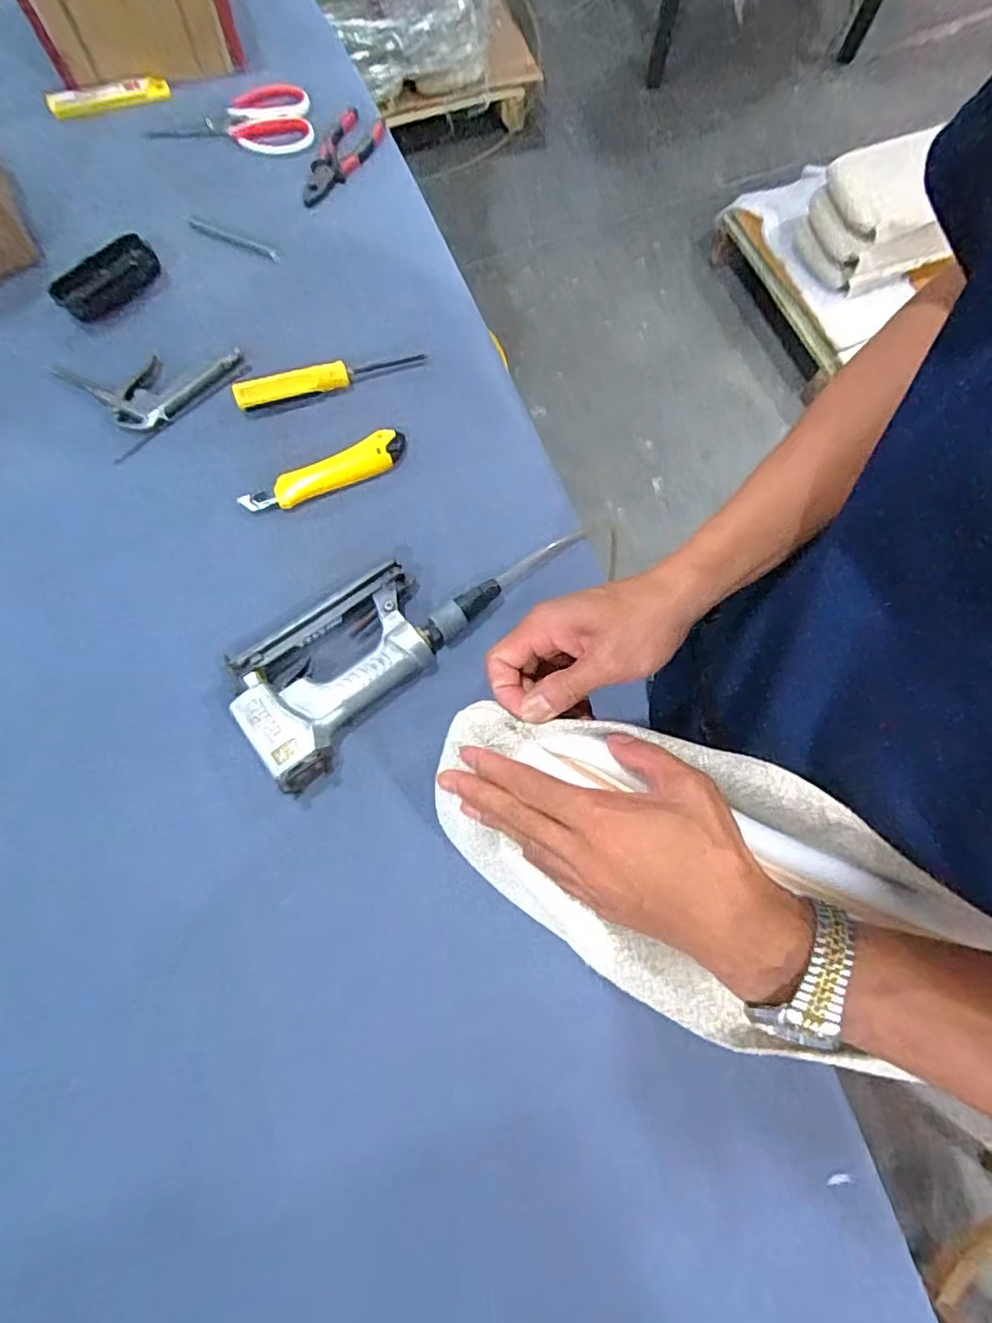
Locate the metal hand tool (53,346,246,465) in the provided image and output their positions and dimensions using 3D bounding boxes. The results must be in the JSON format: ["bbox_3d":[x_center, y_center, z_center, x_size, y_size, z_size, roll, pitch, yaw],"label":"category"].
[{"bbox_3d":[-0.352,-0.298,0.616,0.167,0.011,0.120,-33,78,-10],"label":"metal hand tool"}]

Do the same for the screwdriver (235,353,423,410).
[{"bbox_3d":[-0.171,-0.300,0.613,0.197,0.032,0.019,-20,77,-7],"label":"screwdriver"}]

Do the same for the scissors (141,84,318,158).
[{"bbox_3d":[-0.318,-0.650,0.712,0.189,0.014,0.099,-4,75,-3],"label":"scissors"}]

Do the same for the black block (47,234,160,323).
[{"bbox_3d":[-0.417,-0.412,0.634,0.111,0.014,0.058,-43,80,-11],"label":"black block"}]

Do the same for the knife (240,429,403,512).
[{"bbox_3d":[-0.168,-0.187,0.587,0.164,0.014,0.036,-23,77,-7],"label":"knife"}]

